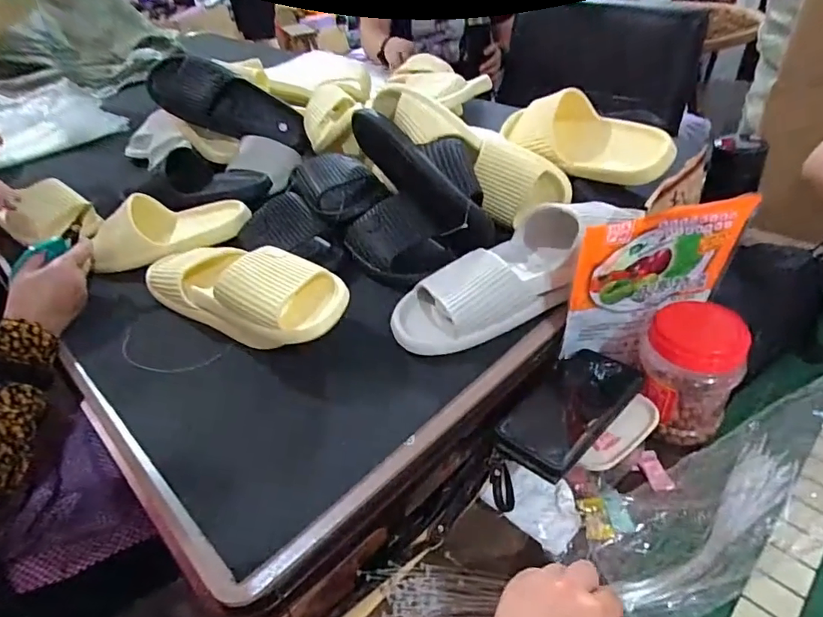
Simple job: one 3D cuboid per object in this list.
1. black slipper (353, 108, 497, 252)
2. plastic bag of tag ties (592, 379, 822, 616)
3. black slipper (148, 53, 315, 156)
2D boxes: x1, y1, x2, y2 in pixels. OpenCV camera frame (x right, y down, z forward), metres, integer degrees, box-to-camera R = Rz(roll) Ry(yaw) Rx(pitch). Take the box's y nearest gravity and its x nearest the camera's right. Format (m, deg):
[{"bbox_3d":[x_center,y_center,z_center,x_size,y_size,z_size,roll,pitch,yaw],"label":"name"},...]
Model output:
[{"bbox_3d":[0.018,-0.174,0.678,0.079,0.094,0.275,-28,58,-25],"label":"black slipper"},{"bbox_3d":[0.356,0.169,0.494,0.424,0.024,0.125,-19,41,-15],"label":"plastic bag of tag ties"},{"bbox_3d":[-0.316,-0.360,0.912,0.282,0.106,0.073,17,34,-21],"label":"black slipper"}]

